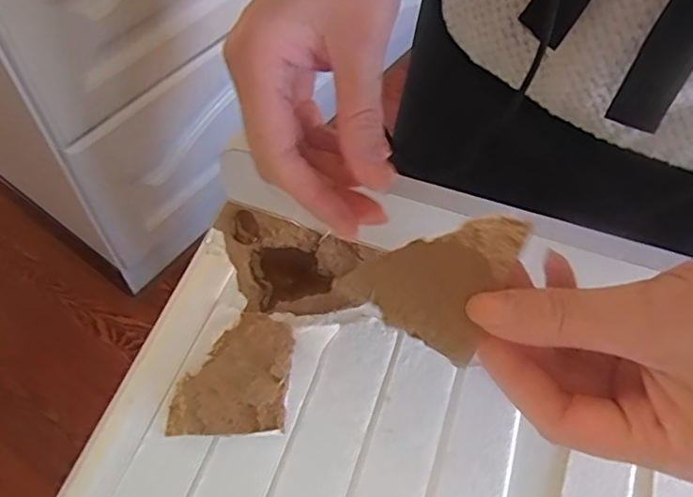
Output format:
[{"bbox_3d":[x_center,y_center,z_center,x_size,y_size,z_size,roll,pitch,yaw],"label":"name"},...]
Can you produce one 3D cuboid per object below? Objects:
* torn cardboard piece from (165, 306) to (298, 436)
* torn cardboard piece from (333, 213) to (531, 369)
[{"bbox_3d":[-0.052,0.056,0.272,0.049,0.006,0.060,4,57,1],"label":"torn cardboard piece"},{"bbox_3d":[0.033,0.005,0.219,0.050,0.010,0.058,26,59,14],"label":"torn cardboard piece"}]

